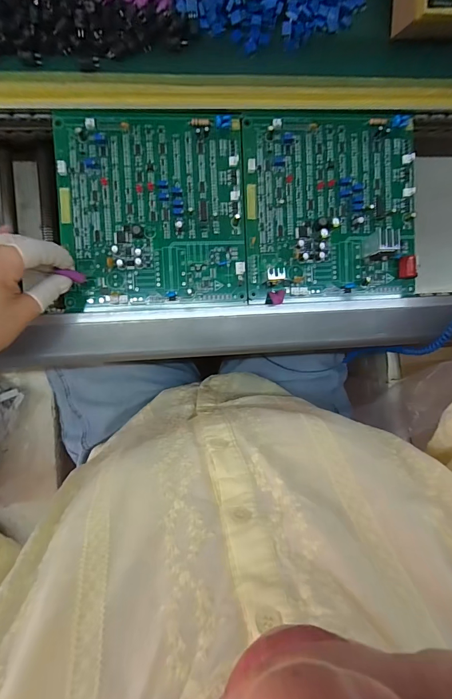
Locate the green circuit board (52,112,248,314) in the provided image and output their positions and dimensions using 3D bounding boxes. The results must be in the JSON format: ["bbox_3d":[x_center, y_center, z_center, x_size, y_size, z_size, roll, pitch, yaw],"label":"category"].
[{"bbox_3d":[-0.071,-0.138,0.356,0.179,0.011,0.182,-3,94,-6],"label":"green circuit board"}]

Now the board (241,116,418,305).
[{"bbox_3d":[0.110,-0.144,0.365,0.177,0.022,0.179,-3,94,-6],"label":"board"}]

